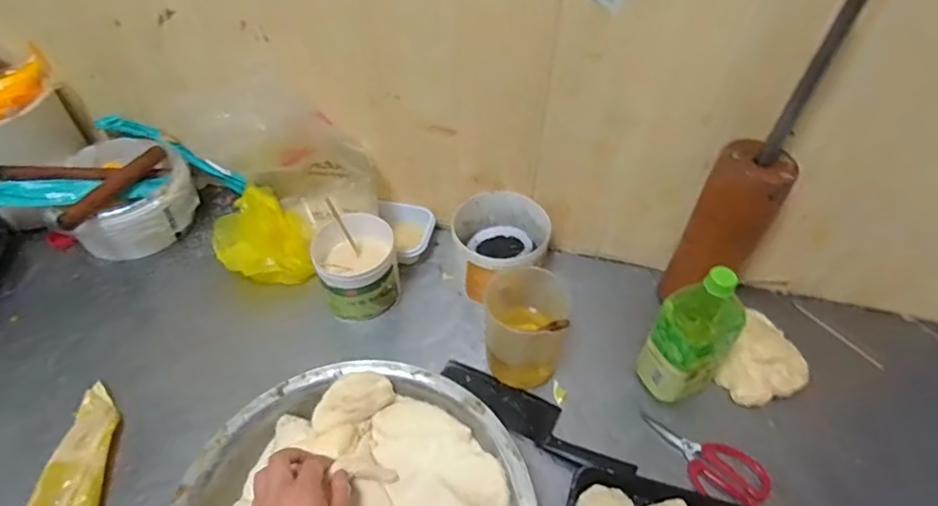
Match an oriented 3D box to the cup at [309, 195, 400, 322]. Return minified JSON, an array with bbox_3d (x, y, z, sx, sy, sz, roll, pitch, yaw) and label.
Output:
[{"bbox_3d":[-0.172,0.012,0.838,0.117,0.169,0.141,-16,49,-16],"label":"cup"}]

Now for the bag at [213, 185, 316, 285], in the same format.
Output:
[{"bbox_3d":[-0.326,-0.017,0.882,0.140,0.120,0.138,-23,52,-22],"label":"bag"}]

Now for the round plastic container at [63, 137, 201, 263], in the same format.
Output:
[{"bbox_3d":[-0.568,-0.091,0.950,0.183,0.121,0.210,-15,49,-16],"label":"round plastic container"}]

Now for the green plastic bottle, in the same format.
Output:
[{"bbox_3d":[0.281,0.110,0.699,0.087,0.226,0.065,31,53,25],"label":"green plastic bottle"}]

